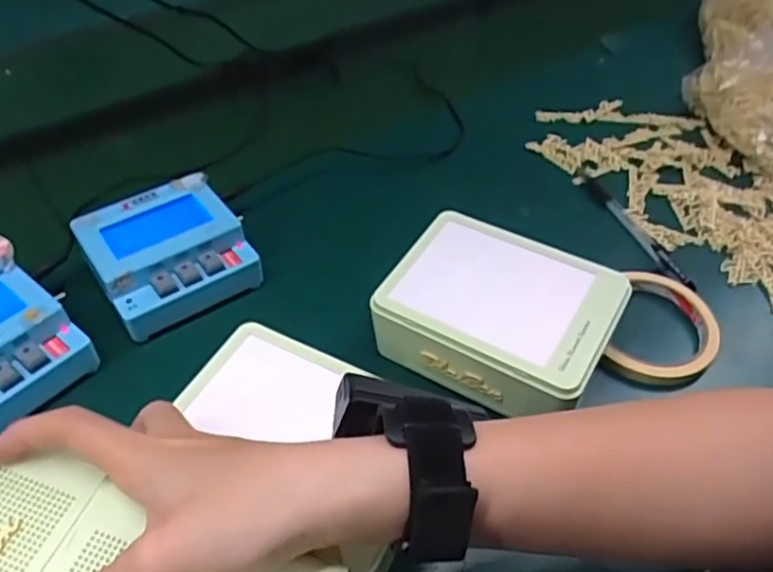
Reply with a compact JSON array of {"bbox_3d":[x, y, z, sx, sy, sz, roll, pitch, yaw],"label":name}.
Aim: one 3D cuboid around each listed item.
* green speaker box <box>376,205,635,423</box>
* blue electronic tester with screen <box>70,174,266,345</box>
[{"bbox_3d":[0.069,0.021,0.421,0.144,0.065,0.105,25,51,23],"label":"green speaker box"},{"bbox_3d":[-0.159,-0.023,0.468,0.100,0.053,0.099,-27,51,-24],"label":"blue electronic tester with screen"}]

